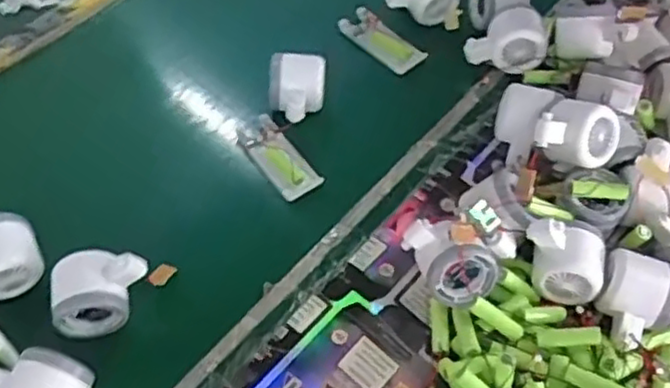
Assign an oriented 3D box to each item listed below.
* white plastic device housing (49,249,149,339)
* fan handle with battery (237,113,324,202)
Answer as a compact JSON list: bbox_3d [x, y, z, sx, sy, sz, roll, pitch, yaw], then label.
[{"bbox_3d":[-0.194,0.082,0.587,0.076,0.055,0.057,-4,56,-4],"label":"white plastic device housing"},{"bbox_3d":[-0.053,-0.036,0.702,0.044,0.023,0.094,-34,63,-22],"label":"fan handle with battery"}]

